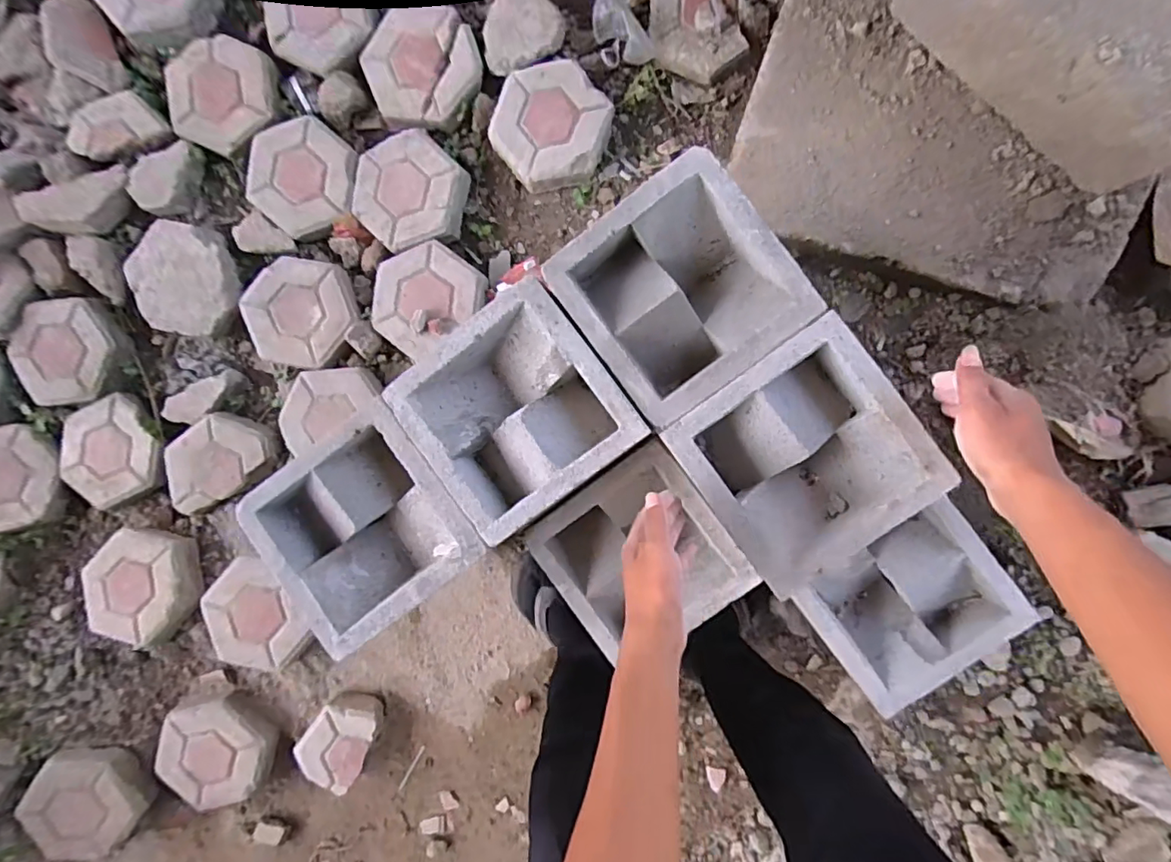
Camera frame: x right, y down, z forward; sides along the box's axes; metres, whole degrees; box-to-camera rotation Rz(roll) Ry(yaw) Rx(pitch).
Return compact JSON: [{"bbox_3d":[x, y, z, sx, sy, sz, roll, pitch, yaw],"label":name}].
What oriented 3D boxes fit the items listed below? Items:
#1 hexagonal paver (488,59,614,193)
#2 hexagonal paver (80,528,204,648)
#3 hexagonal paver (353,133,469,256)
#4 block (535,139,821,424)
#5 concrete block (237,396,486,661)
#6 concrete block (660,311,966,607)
[{"bbox_3d":[-0.062,-0.547,1.027,0.202,0.058,0.214,-39,87,8],"label":"hexagonal paver"},{"bbox_3d":[-0.841,0.293,1.075,0.211,0.055,0.207,-4,92,8],"label":"hexagonal paver"},{"bbox_3d":[-0.324,-0.440,1.062,0.217,0.047,0.198,43,97,4],"label":"hexagonal paver"},{"bbox_3d":[0.091,-0.141,0.573,0.196,0.067,0.208,-36,87,5],"label":"block"},{"bbox_3d":[-0.232,0.100,0.612,0.198,0.066,0.201,-37,87,5],"label":"concrete block"},{"bbox_3d":[0.210,0.025,0.563,0.200,0.069,0.207,-36,87,5],"label":"concrete block"}]

